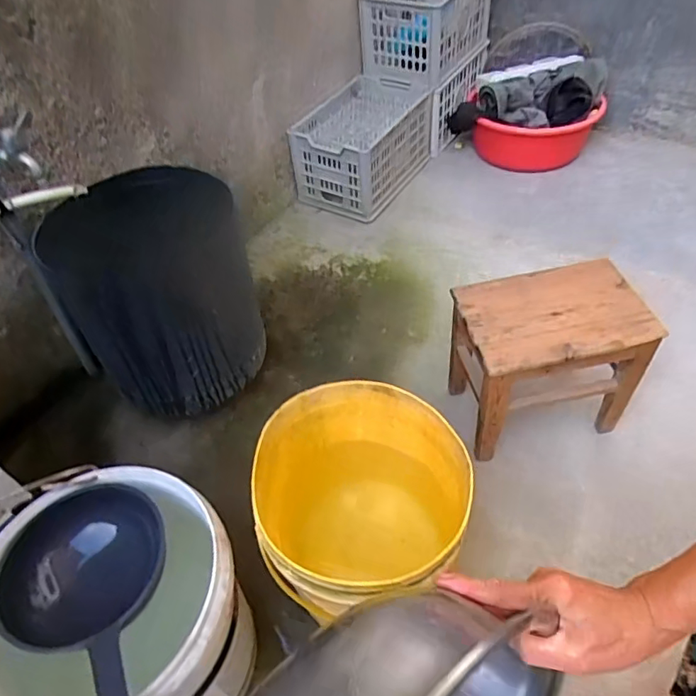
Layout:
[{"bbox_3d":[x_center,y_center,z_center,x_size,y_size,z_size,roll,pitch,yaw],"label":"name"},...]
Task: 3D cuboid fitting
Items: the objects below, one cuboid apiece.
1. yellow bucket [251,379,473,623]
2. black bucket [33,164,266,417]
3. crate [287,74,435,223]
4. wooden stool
[{"bbox_3d":[0.019,0.259,0.831,0.290,0.310,0.288,1,50,-1],"label":"yellow bucket"},{"bbox_3d":[-0.371,-0.113,1.083,0.340,0.372,0.324,-22,54,-20],"label":"black bucket"},{"bbox_3d":[0.082,-0.685,1.750,0.283,0.247,0.492,29,54,20],"label":"crate"},{"bbox_3d":[0.366,0.030,1.053,0.336,0.302,0.242,-6,50,-7],"label":"wooden stool"}]

